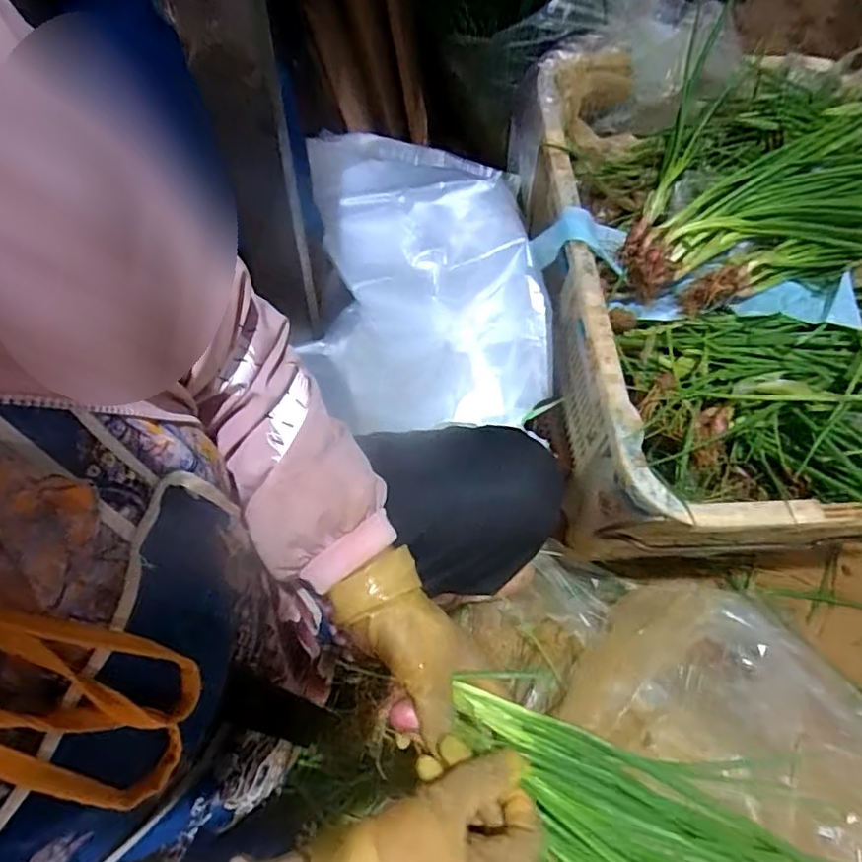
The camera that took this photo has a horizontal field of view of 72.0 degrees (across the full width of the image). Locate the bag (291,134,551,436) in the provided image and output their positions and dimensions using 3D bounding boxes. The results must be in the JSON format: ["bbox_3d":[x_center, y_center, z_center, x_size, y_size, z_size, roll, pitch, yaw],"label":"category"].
[{"bbox_3d":[0.001,-0.212,0.806,0.300,0.137,0.408,-5,84,-17],"label":"bag"}]

